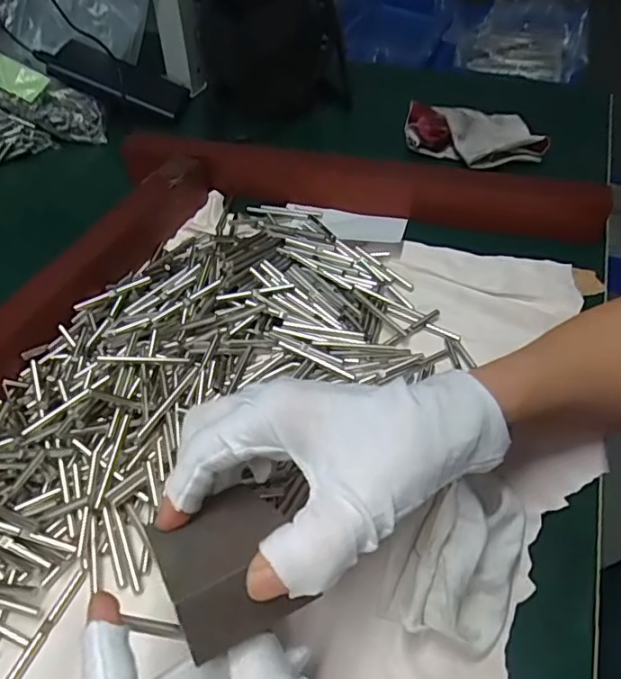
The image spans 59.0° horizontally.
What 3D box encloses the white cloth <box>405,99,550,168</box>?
[{"bbox_3d":[0.147,-0.192,0.508,0.118,0.031,0.082,-1,48,-1],"label":"white cloth"}]

